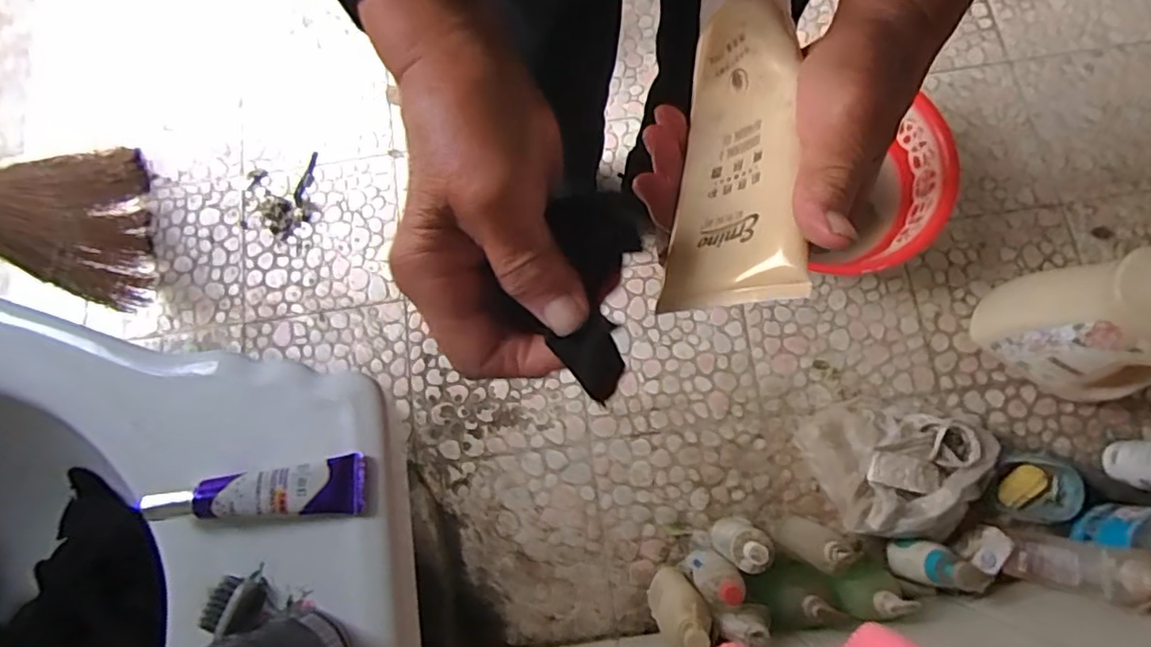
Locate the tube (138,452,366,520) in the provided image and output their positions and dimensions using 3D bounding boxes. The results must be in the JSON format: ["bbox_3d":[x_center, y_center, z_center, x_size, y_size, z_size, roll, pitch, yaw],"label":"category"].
[{"bbox_3d":[-0.150,0.078,0.277,0.097,0.014,0.025,-6,76,2],"label":"tube"}]

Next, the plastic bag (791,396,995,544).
[{"bbox_3d":[0.497,0.227,0.927,0.281,0.087,0.202,9,77,5],"label":"plastic bag"}]

